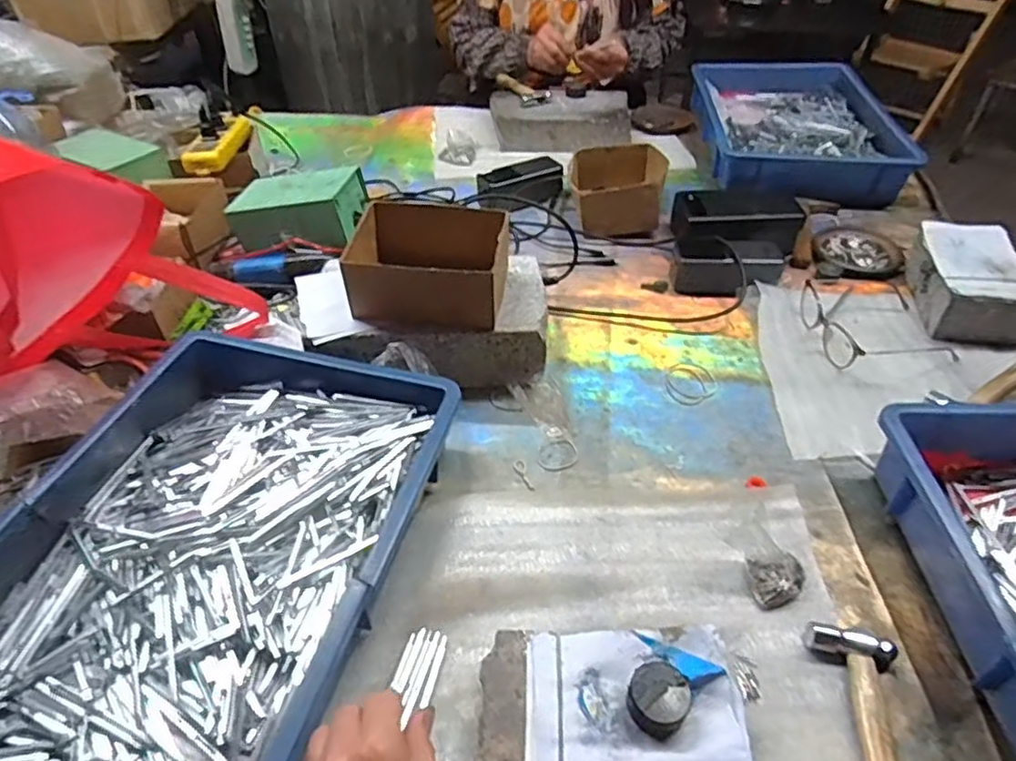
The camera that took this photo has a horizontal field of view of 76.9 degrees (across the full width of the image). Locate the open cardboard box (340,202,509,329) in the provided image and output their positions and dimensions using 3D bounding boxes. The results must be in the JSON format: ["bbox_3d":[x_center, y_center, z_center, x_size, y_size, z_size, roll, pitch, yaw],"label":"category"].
[{"bbox_3d":[-0.079,-0.120,0.665,0.159,0.071,0.122,4,44,5],"label":"open cardboard box"}]

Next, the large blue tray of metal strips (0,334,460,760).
[{"bbox_3d":[-0.239,0.139,0.489,0.290,0.085,0.435,10,45,11],"label":"large blue tray of metal strips"}]

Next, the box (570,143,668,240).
[{"bbox_3d":[0.163,-0.282,0.953,0.134,0.073,0.150,1,44,3],"label":"box"}]

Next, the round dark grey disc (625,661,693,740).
[{"bbox_3d":[0.098,0.203,0.414,0.037,0.023,0.042,29,51,28],"label":"round dark grey disc"}]

